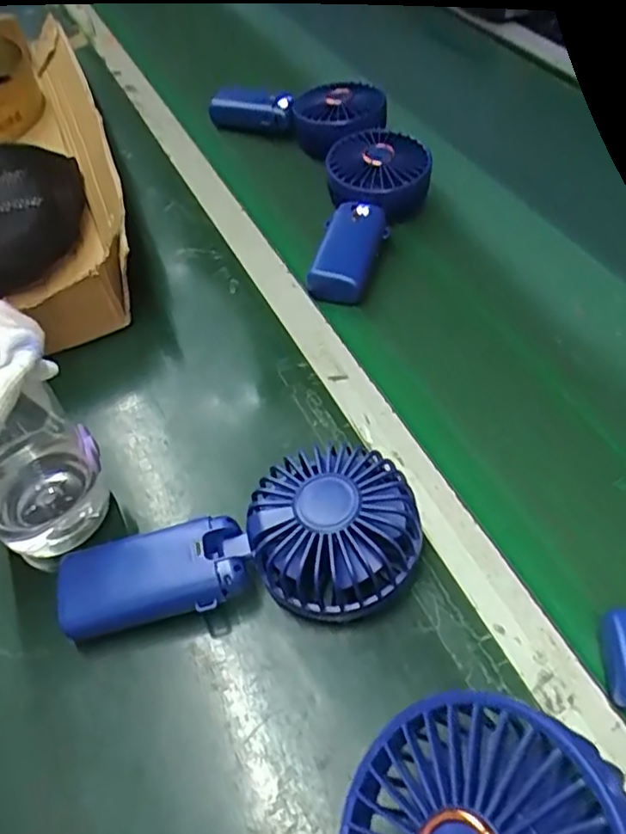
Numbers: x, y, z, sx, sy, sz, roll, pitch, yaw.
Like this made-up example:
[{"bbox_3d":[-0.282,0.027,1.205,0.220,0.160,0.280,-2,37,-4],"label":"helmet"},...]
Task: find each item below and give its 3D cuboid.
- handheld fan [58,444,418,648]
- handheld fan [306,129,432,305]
[{"bbox_3d":[-0.038,0.069,0.328,0.179,0.051,0.078,-10,51,-3],"label":"handheld fan"},{"bbox_3d":[0.049,-0.172,0.528,0.085,0.040,0.175,4,52,8],"label":"handheld fan"}]

